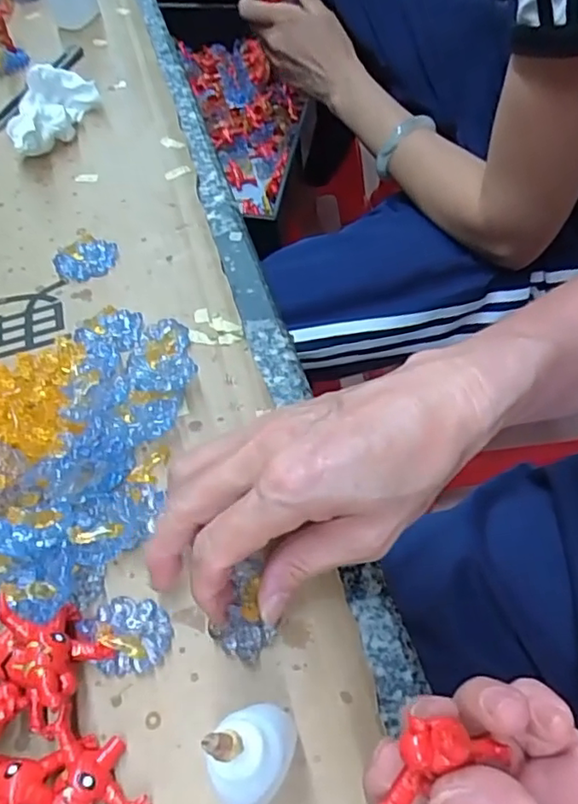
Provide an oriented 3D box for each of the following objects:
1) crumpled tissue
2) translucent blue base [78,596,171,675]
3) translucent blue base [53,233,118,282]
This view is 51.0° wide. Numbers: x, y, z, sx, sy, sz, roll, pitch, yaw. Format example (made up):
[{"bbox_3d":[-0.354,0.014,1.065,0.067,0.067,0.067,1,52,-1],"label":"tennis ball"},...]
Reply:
[{"bbox_3d":[-0.173,-0.212,0.445,0.065,0.042,0.064,-15,57,-6],"label":"crumpled tissue"},{"bbox_3d":[-0.069,0.097,0.254,0.039,0.013,0.030,1,57,5],"label":"translucent blue base"},{"bbox_3d":[-0.128,-0.091,0.382,0.039,0.011,0.029,-24,58,-11],"label":"translucent blue base"}]

